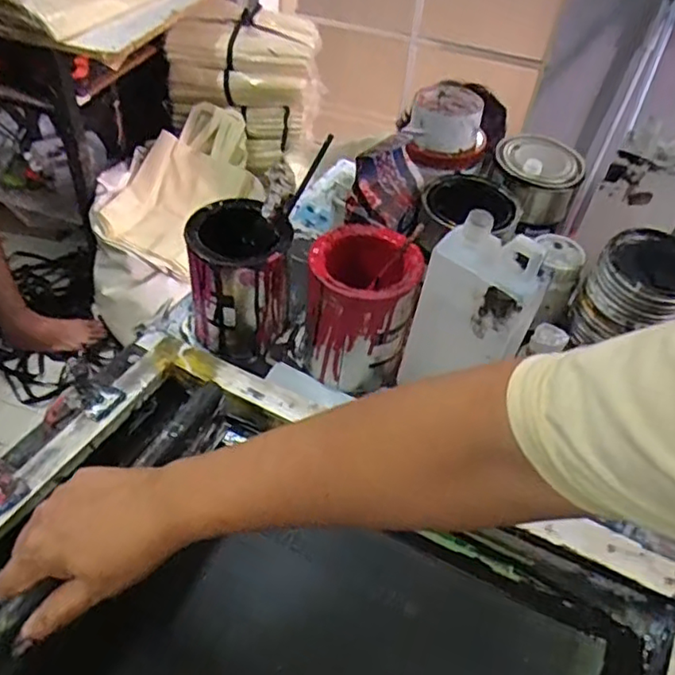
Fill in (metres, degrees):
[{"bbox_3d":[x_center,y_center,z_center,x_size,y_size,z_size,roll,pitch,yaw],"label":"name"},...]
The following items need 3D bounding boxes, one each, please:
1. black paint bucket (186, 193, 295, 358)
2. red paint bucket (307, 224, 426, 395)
[{"bbox_3d":[-0.107,-0.064,0.690,0.105,0.146,0.114,3,48,-4],"label":"black paint bucket"},{"bbox_3d":[0.024,-0.026,0.649,0.104,0.141,0.103,3,48,-4],"label":"red paint bucket"}]

